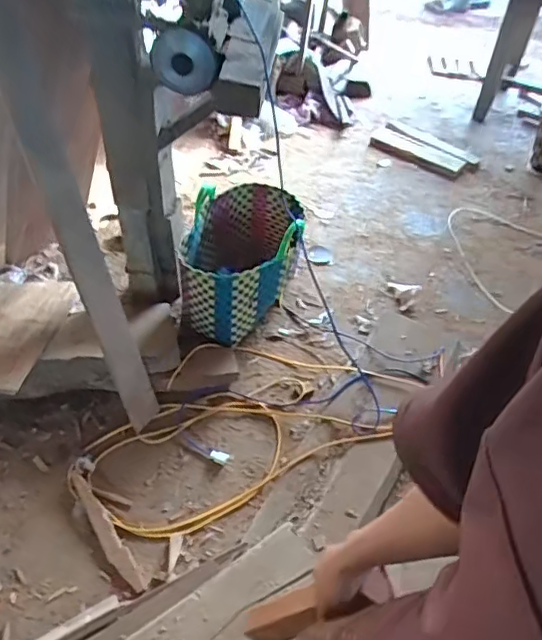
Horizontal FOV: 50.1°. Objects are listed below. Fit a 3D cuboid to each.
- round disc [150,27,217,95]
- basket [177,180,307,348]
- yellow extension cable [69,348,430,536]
[{"bbox_3d":[-0.192,-0.541,1.235,0.131,0.153,0.041,38,51,-17],"label":"round disc"},{"bbox_3d":[-0.093,-0.198,1.813,0.331,0.403,0.432,4,47,-1],"label":"basket"},{"bbox_3d":[-0.081,0.251,1.618,0.928,0.066,0.491,-18,51,-20],"label":"yellow extension cable"}]

